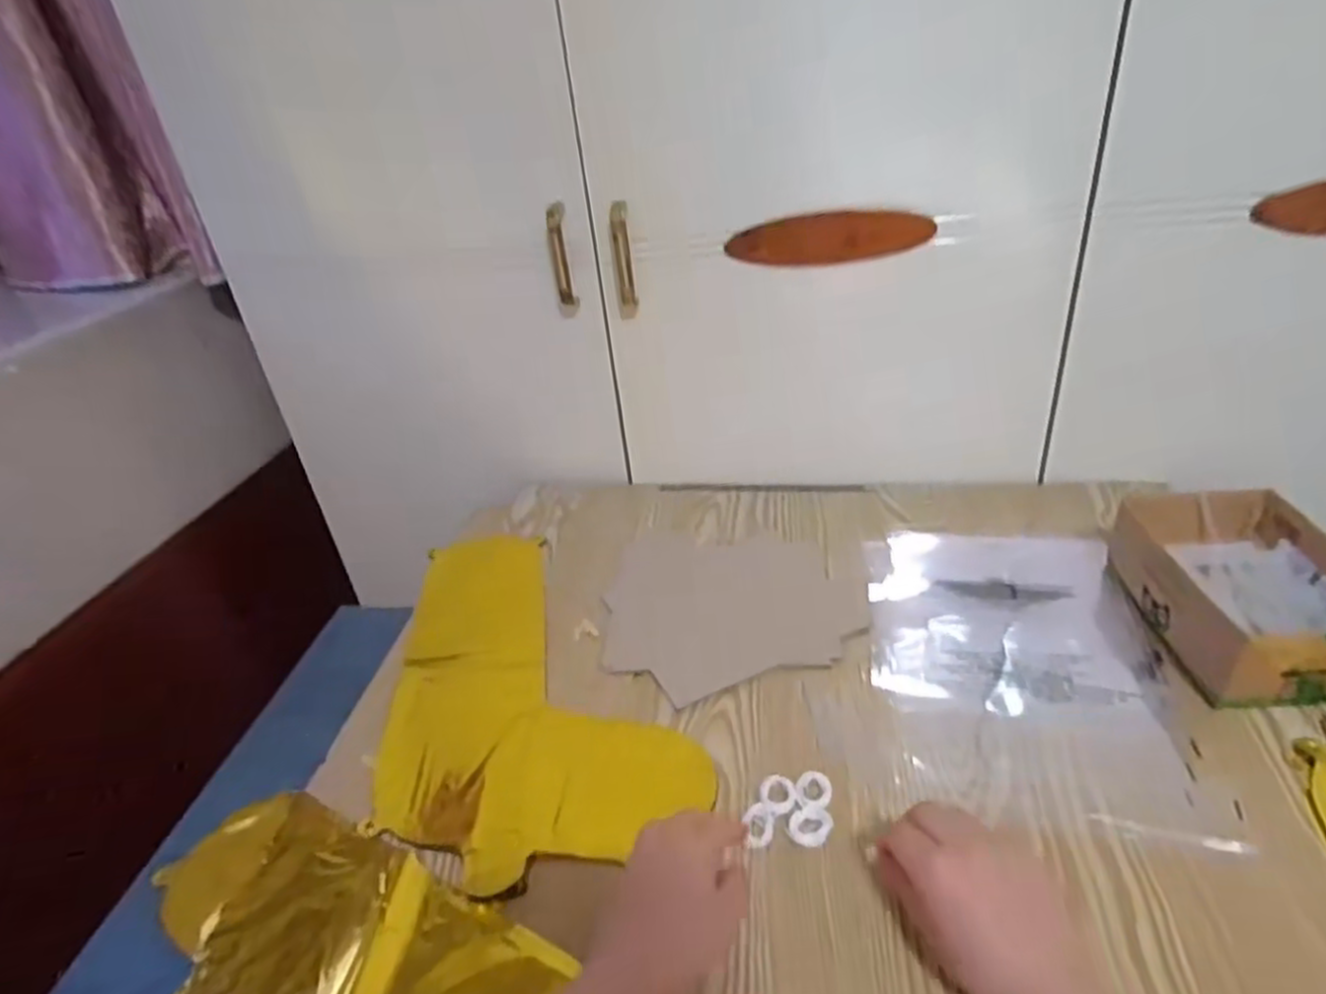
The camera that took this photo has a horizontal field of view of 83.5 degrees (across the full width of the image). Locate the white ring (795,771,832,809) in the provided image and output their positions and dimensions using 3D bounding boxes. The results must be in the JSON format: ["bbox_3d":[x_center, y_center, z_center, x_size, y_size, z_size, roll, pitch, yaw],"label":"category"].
[{"bbox_3d":[0.102,0.200,0.505,0.023,0.008,0.028,0,33,10],"label":"white ring"}]

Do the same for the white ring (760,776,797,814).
[{"bbox_3d":[0.079,0.203,0.506,0.023,0.007,0.027,-4,32,4],"label":"white ring"}]

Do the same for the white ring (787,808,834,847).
[{"bbox_3d":[0.097,0.216,0.486,0.029,0.005,0.024,-4,32,4],"label":"white ring"}]

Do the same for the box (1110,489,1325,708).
[{"bbox_3d":[0.452,0.074,0.574,0.131,0.069,0.171,-4,32,4],"label":"box"}]

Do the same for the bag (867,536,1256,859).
[{"bbox_3d":[0.277,0.122,0.591,0.211,0.014,0.294,2,33,13],"label":"bag"}]

